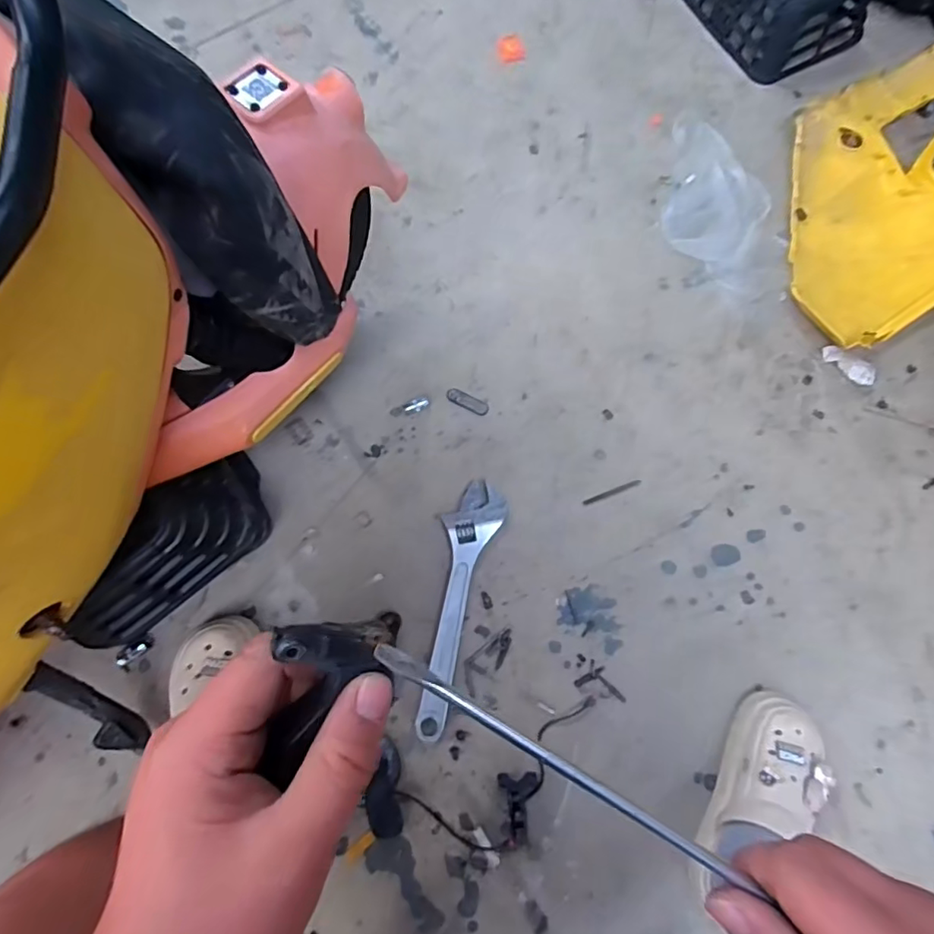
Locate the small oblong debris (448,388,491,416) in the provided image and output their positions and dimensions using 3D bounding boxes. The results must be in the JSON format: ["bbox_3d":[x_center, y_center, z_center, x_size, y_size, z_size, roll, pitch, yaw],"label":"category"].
[{"bbox_3d":[0.001,-0.104,0.887,0.070,0.009,0.024,28,74,7],"label":"small oblong debris"}]

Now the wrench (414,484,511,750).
[{"bbox_3d":[-0.014,0.191,0.782,0.077,0.026,0.347,13,73,3],"label":"wrench"}]

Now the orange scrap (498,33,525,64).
[{"bbox_3d":[0.086,-0.835,1.114,0.051,0.004,0.079,-17,74,-6],"label":"orange scrap"}]

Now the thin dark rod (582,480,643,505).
[{"bbox_3d":[0.221,0.039,0.848,0.094,0.004,0.010,-21,74,-8],"label":"thin dark rod"}]

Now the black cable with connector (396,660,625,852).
[{"bbox_3d":[0.082,0.396,0.724,0.313,0.026,0.131,-29,76,-10],"label":"black cable with connector"}]

